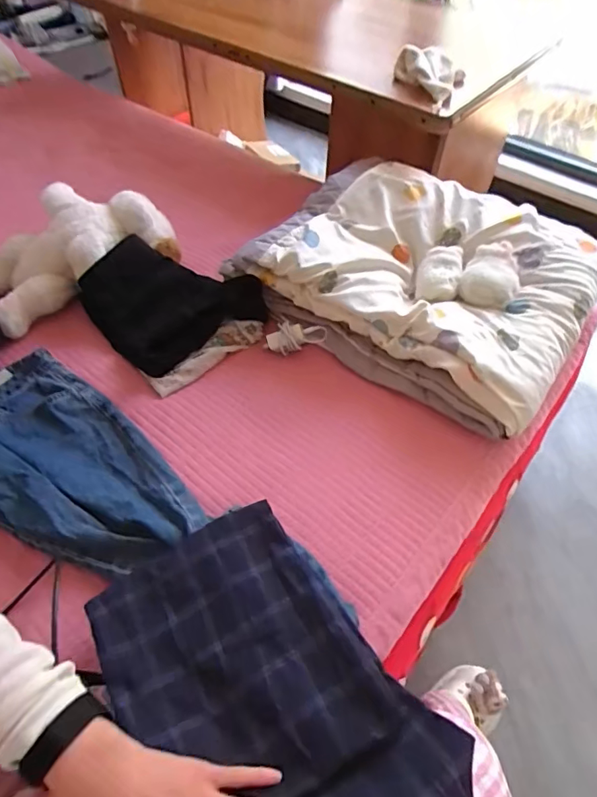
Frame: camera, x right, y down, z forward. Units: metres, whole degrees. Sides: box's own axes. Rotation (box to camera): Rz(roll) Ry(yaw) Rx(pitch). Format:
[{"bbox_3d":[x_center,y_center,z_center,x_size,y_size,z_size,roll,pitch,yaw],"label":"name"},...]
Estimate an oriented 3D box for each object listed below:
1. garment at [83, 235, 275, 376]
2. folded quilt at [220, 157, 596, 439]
[{"bbox_3d":[-0.225,-0.169,0.837,0.265,0.092,0.221,36,60,23],"label":"garment"},{"bbox_3d":[0.216,-0.218,0.845,0.512,0.121,0.409,30,58,20],"label":"folded quilt"}]

